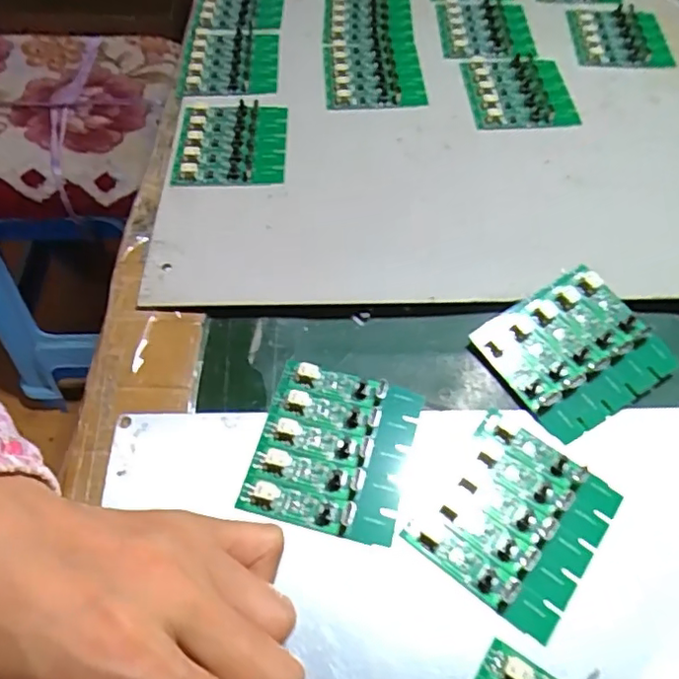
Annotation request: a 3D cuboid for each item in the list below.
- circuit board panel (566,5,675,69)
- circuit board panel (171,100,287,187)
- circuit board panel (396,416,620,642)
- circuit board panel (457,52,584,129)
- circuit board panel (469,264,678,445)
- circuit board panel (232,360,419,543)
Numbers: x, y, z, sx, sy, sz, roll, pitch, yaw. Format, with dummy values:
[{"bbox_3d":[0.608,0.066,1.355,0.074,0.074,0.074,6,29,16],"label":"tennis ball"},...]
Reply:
[{"bbox_3d":[0.189,-0.207,0.406,0.062,0.006,0.070,5,57,3],"label":"circuit board panel"},{"bbox_3d":[-0.060,-0.112,0.341,0.059,0.008,0.067,0,57,-1],"label":"circuit board panel"},{"bbox_3d":[0.066,0.067,0.231,0.060,0.004,0.067,34,63,19],"label":"circuit board panel"},{"bbox_3d":[0.110,-0.153,0.372,0.062,0.004,0.069,-3,57,-2],"label":"circuit board panel"},{"bbox_3d":[0.104,0.004,0.268,0.067,0.013,0.061,-27,61,-17],"label":"circuit board panel"},{"bbox_3d":[-0.002,0.043,0.245,0.059,0.006,0.067,13,58,8],"label":"circuit board panel"}]

